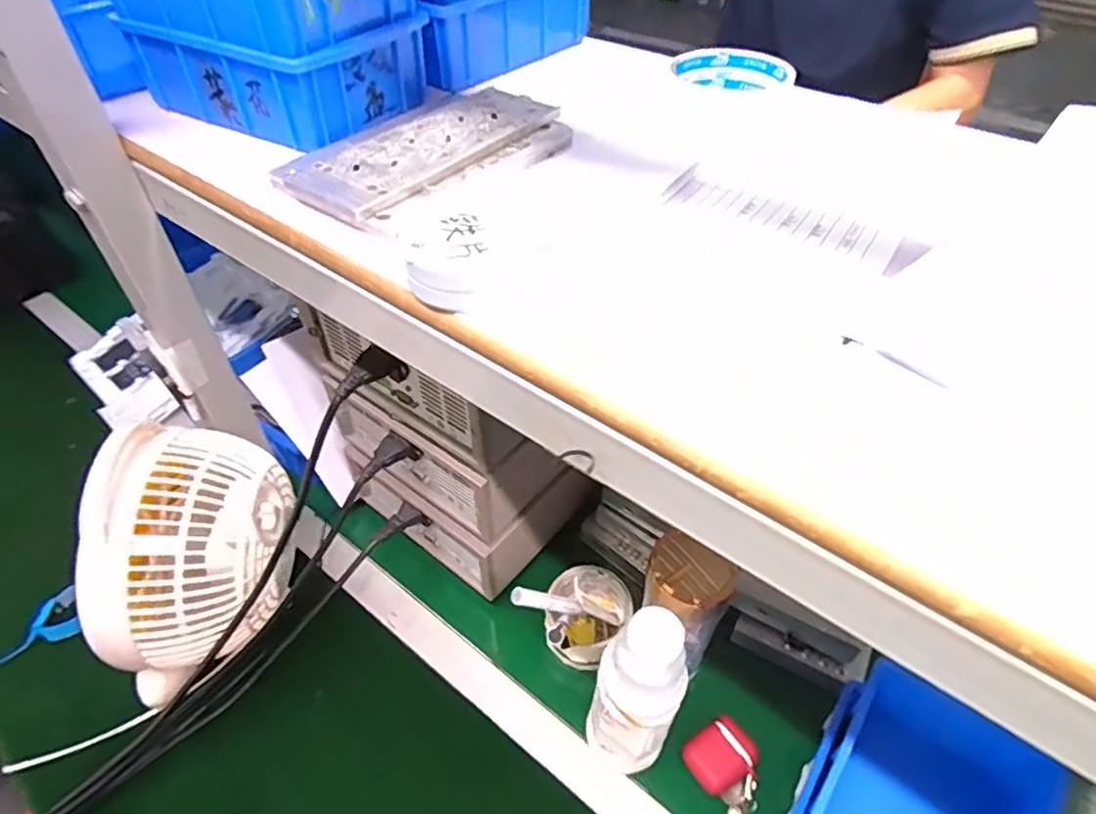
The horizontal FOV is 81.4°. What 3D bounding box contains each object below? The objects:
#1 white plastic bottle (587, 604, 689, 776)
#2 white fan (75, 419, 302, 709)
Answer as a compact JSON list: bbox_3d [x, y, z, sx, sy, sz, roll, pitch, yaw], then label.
[{"bbox_3d":[0.073,0.239,0.517,0.059,0.204,0.059,-1,47,1],"label":"white plastic bottle"},{"bbox_3d":[-0.310,0.131,0.565,0.138,0.196,0.183,1,47,2],"label":"white fan"}]

